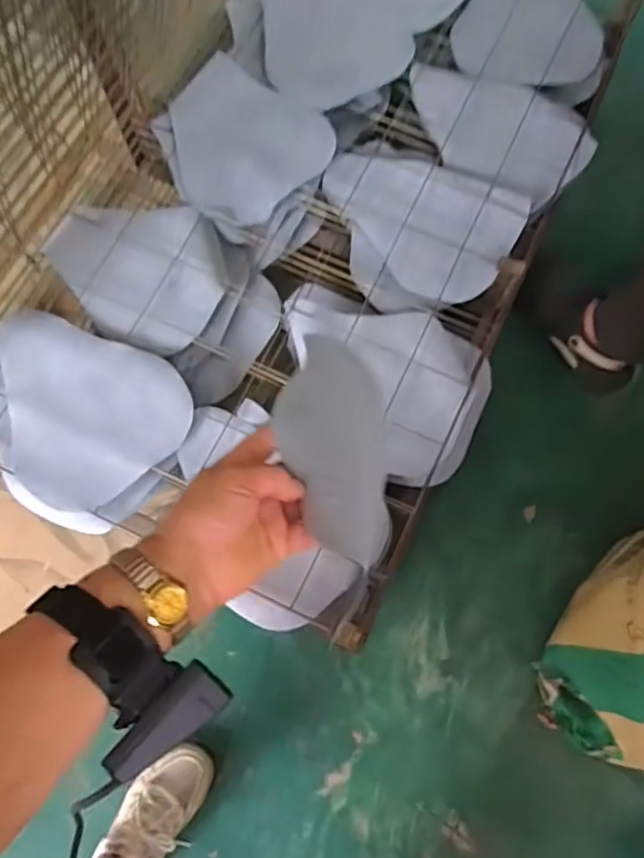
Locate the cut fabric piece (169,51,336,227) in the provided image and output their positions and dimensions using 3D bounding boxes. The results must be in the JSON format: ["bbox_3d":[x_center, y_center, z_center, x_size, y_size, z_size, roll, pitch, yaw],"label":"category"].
[{"bbox_3d":[-0.125,-0.455,0.994,0.252,0.052,0.235,27,76,9],"label":"cut fabric piece"}]

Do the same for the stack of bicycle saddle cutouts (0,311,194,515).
[{"bbox_3d":[-0.347,-0.020,0.871,0.301,0.048,0.247,17,74,7],"label":"stack of bicycle saddle cutouts"}]

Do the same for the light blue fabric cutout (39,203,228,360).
[{"bbox_3d":[-0.271,-0.252,0.978,0.221,0.045,0.276,-43,77,-11],"label":"light blue fabric cutout"}]

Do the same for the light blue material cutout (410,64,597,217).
[{"bbox_3d":[0.283,-0.501,1.035,0.316,0.014,0.208,30,76,10],"label":"light blue material cutout"}]

